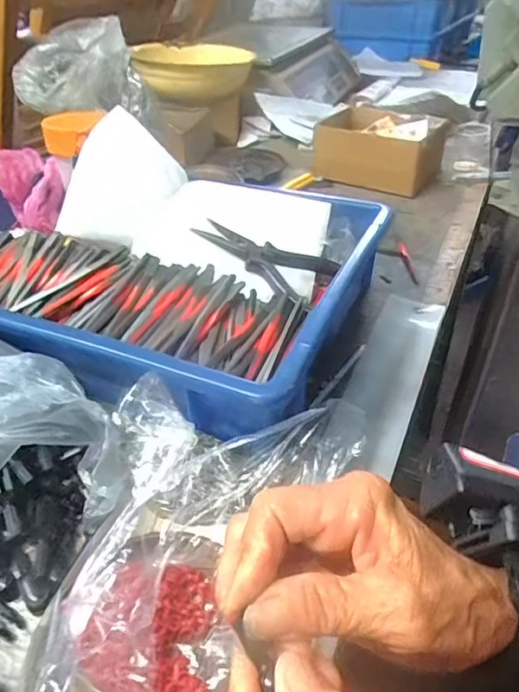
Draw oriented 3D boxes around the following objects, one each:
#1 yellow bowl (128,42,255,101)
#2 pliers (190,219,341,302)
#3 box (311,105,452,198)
[{"bbox_3d":[-0.103,-0.435,0.818,0.183,0.050,0.150,-5,40,-2],"label":"yellow bowl"},{"bbox_3d":[0.010,-0.087,0.492,0.125,0.015,0.079,38,47,19],"label":"pliers"},{"bbox_3d":[0.163,-0.263,0.698,0.158,0.071,0.118,20,44,22],"label":"box"}]

